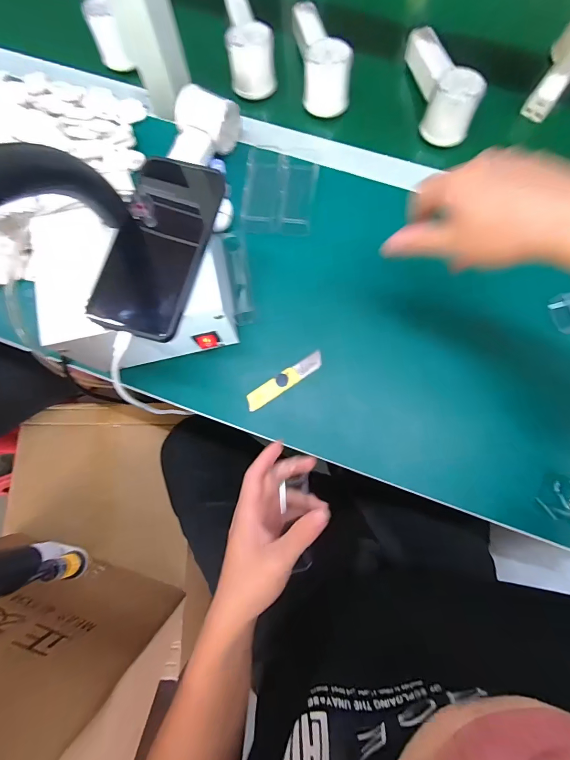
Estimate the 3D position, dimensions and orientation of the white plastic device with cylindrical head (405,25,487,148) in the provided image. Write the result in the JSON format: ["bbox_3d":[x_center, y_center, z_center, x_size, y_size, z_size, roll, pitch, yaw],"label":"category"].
[{"bbox_3d":[0.197,-0.380,0.449,0.061,0.075,0.147,-7,77,0],"label":"white plastic device with cylindrical head"}]

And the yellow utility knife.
[{"bbox_3d":[0.000,0.001,0.390,0.098,0.011,0.020,-33,79,-5],"label":"yellow utility knife"}]

